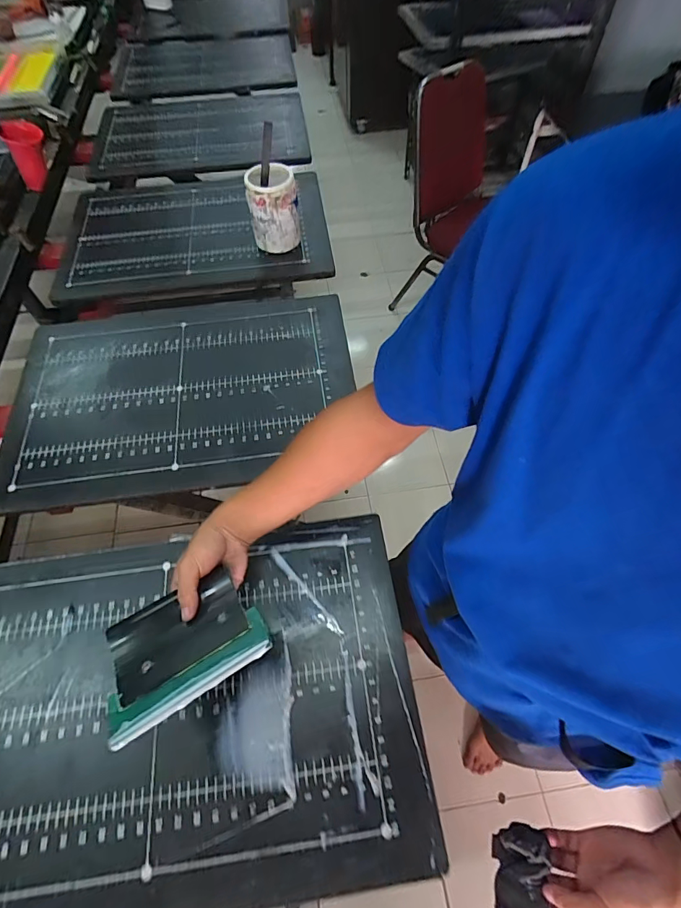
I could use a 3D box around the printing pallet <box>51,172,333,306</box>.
[{"bbox_3d":[-0.351,-0.544,1.006,0.617,0.026,0.411,-6,60,-2],"label":"printing pallet"}]

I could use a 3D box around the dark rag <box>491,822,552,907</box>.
[{"bbox_3d":[0.178,0.443,0.432,0.046,0.044,0.109,7,79,7],"label":"dark rag"}]

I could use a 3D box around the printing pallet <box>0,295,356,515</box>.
[{"bbox_3d":[-0.278,-0.124,0.769,0.592,0.028,0.411,-11,61,-5],"label":"printing pallet"}]

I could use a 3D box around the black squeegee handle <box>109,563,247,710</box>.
[{"bbox_3d":[-0.177,0.192,0.470,0.138,0.011,0.103,-28,38,-16],"label":"black squeegee handle"}]

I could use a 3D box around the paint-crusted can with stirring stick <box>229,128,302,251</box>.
[{"bbox_3d":[-0.140,-0.516,0.914,0.100,0.155,0.103,-1,61,2],"label":"paint-crusted can with stirring stick"}]

